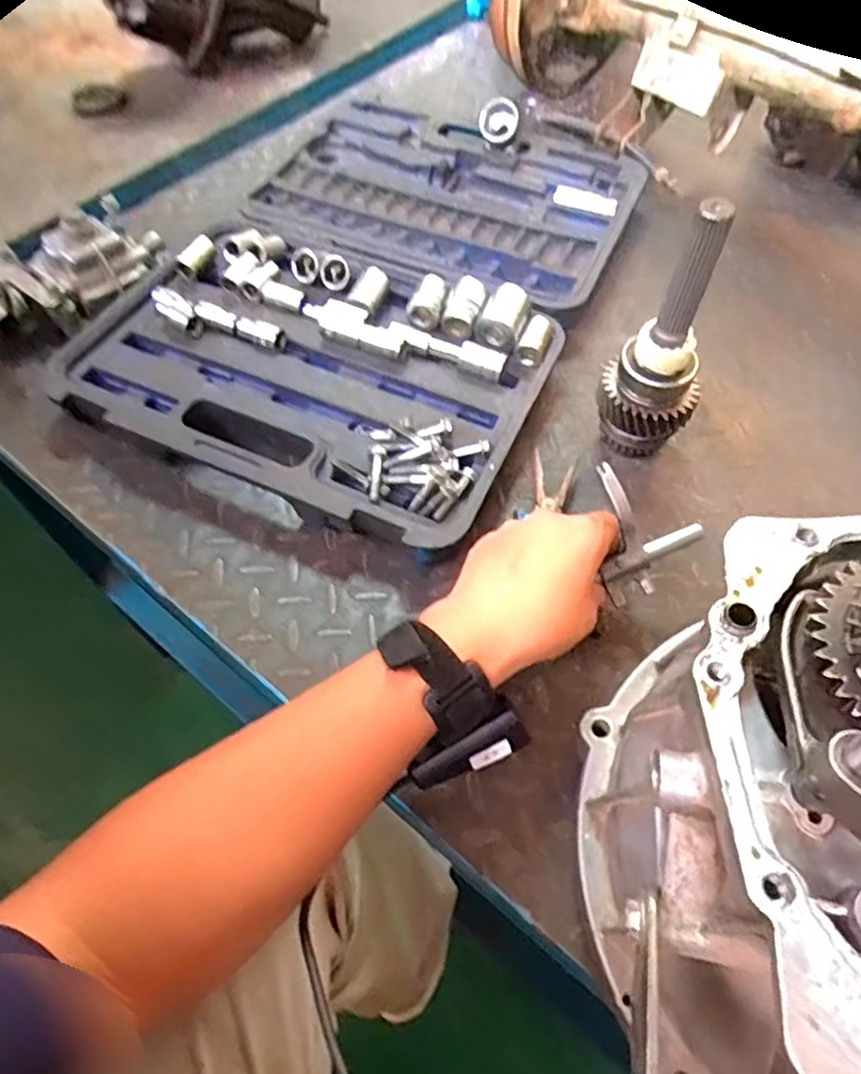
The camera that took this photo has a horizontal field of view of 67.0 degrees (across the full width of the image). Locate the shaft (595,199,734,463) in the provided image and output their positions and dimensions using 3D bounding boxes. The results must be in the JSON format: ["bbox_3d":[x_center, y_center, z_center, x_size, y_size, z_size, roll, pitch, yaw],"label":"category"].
[{"bbox_3d":[0.176,-0.143,0.484,0.075,0.193,0.070,22,61,13],"label":"shaft"}]

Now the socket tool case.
[{"bbox_3d":[-0.028,-0.276,0.650,0.374,0.070,0.601,22,61,13],"label":"socket tool case"}]

